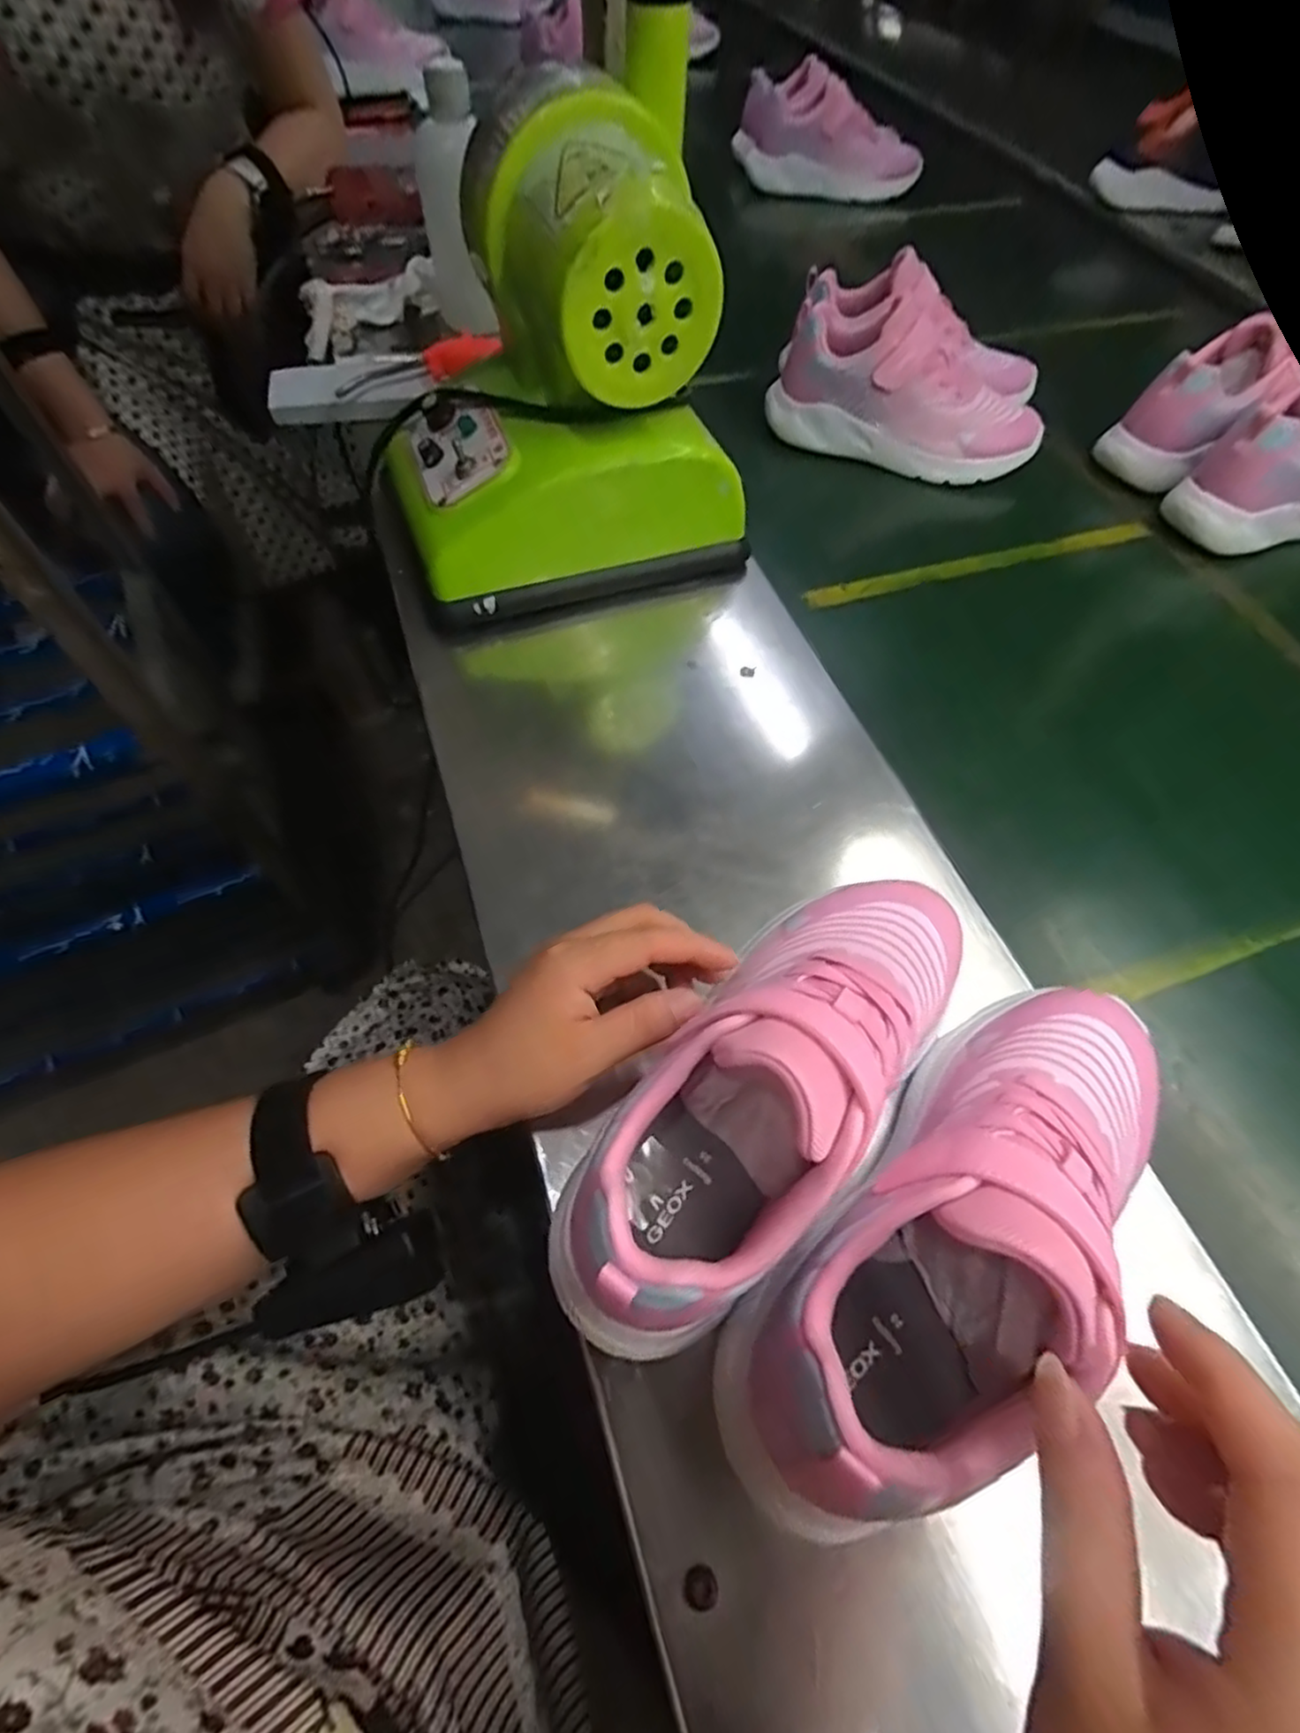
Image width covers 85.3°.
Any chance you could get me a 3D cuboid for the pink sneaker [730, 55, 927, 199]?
[{"bbox_3d":[0.251,-1.001,0.977,0.260,0.124,0.105,16,53,-4],"label":"pink sneaker"}]

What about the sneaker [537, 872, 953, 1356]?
[{"bbox_3d":[0.056,0.081,0.284,0.077,0.110,0.233,35,62,24],"label":"sneaker"}]

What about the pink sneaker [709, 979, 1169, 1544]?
[{"bbox_3d":[0.123,0.122,0.257,0.237,0.089,0.085,-36,60,-24],"label":"pink sneaker"}]

